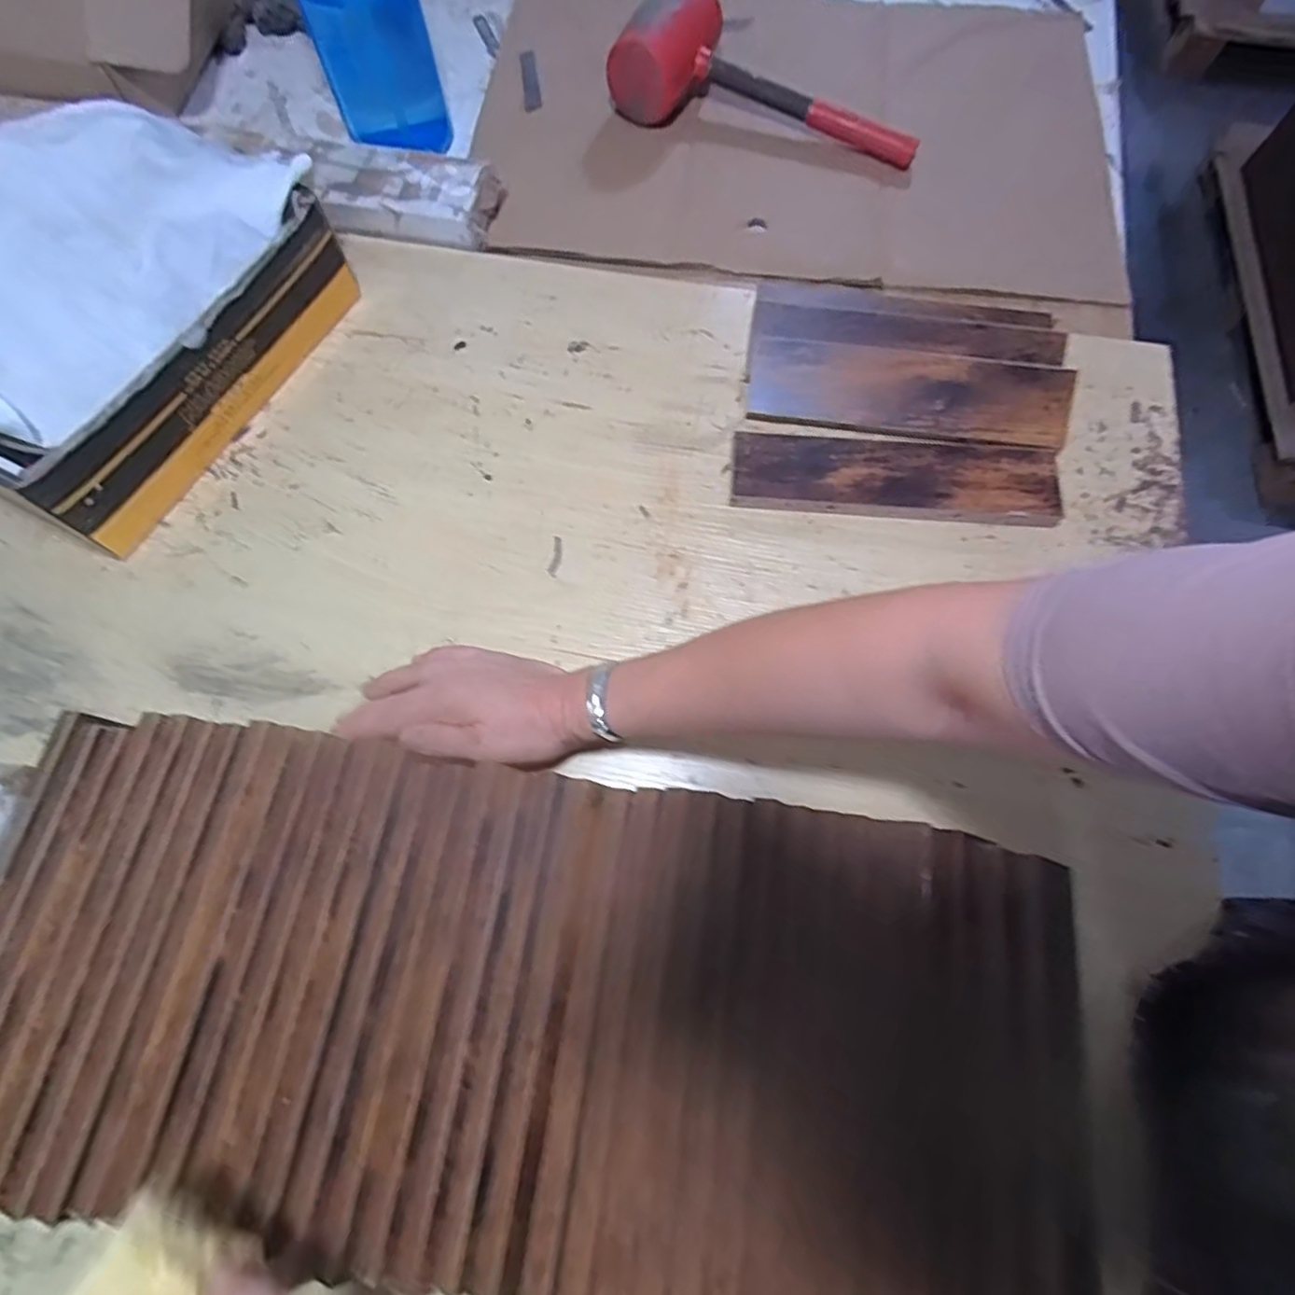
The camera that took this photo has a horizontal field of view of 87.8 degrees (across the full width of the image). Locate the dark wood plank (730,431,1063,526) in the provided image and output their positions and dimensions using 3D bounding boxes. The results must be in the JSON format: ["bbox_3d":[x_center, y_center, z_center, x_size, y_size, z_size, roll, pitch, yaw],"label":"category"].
[{"bbox_3d":[0.190,-0.132,0.522,0.243,0.021,0.068,6,69,2],"label":"dark wood plank"}]

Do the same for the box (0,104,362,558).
[{"bbox_3d":[-0.411,-0.249,0.513,0.219,0.122,0.293,23,70,9],"label":"box"}]

